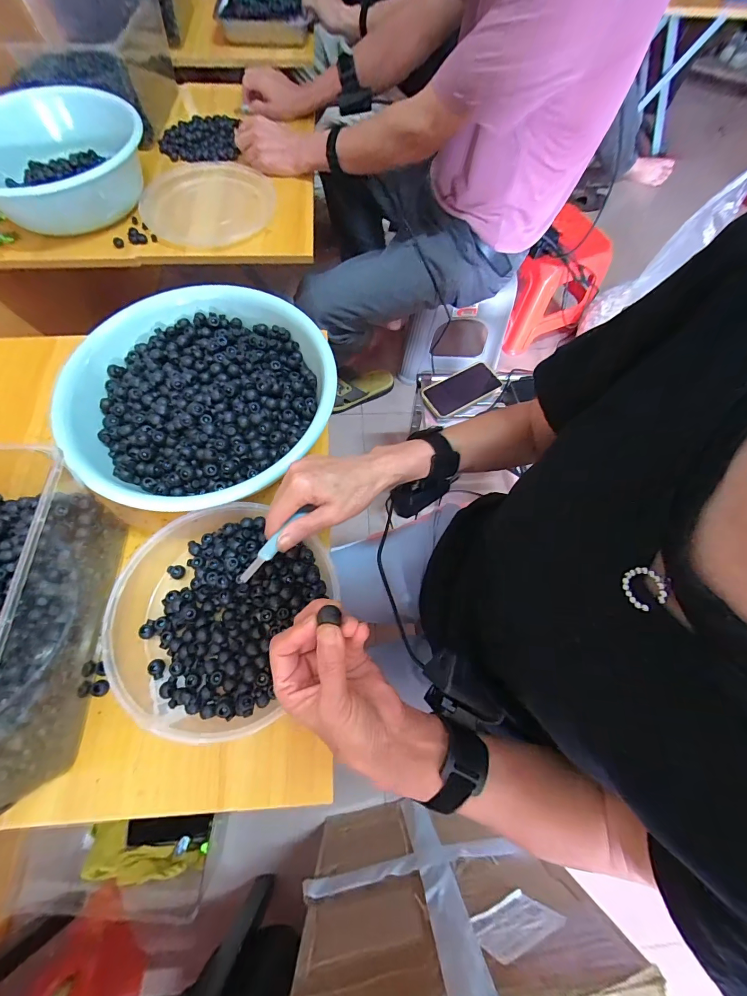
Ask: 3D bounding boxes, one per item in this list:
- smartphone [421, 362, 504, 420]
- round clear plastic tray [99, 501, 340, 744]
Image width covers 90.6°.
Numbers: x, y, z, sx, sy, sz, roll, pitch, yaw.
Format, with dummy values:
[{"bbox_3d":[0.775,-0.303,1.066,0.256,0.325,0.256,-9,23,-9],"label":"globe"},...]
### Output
[{"bbox_3d":[0.181,-0.229,0.770,0.167,0.014,0.082,-28,72,-14],"label":"smartphone"},{"bbox_3d":[-0.173,0.114,0.393,0.219,0.054,0.216,1,67,-3],"label":"round clear plastic tray"}]

